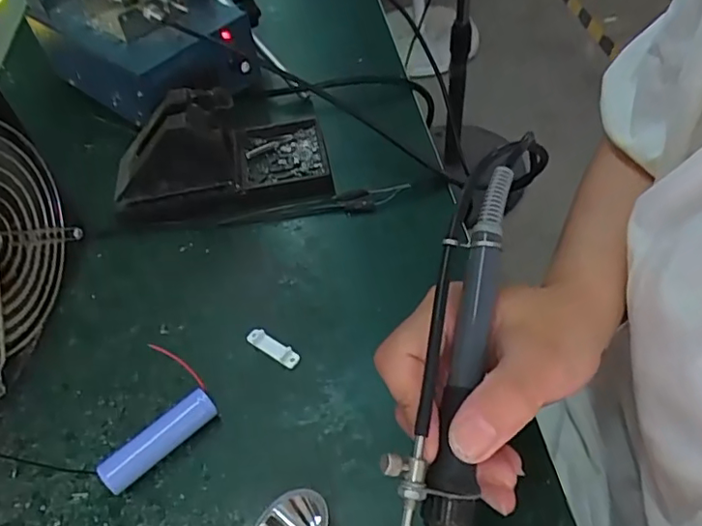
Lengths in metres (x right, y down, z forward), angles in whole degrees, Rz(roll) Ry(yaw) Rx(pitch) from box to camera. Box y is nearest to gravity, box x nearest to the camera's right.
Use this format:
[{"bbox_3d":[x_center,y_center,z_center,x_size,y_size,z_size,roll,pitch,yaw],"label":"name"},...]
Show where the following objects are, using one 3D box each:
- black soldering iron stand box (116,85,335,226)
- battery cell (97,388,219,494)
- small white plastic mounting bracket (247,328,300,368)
[{"bbox_3d":[-0.097,-0.085,0.431,0.160,0.086,0.076,-14,50,-9],"label":"black soldering iron stand box"},{"bbox_3d":[-0.102,0.093,0.310,0.064,0.017,0.016,-36,57,-25],"label":"battery cell"},{"bbox_3d":[-0.047,0.050,0.350,0.034,0.005,0.010,25,55,22],"label":"small white plastic mounting bracket"}]

